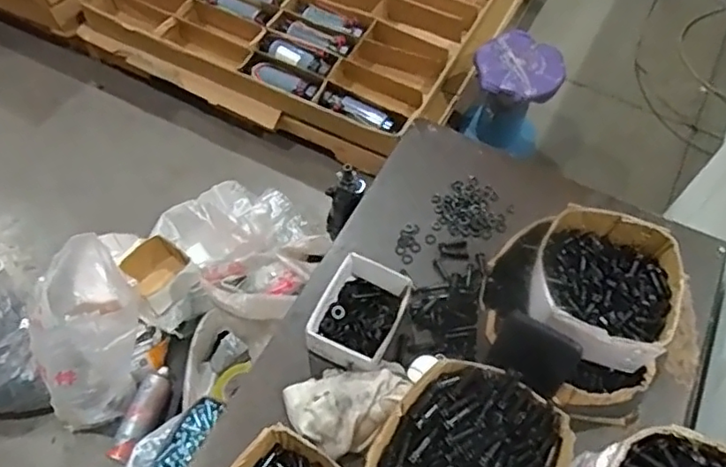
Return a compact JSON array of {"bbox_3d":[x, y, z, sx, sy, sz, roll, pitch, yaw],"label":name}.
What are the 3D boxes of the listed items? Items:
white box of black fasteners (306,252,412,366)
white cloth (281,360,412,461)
[{"bbox_3d":[-0.002,0.097,0.708,0.094,0.054,0.130,25,61,12],"label":"white box of black fasteners"},{"bbox_3d":[-0.012,0.184,0.655,0.132,0.028,0.093,-27,64,-17],"label":"white cloth"}]

